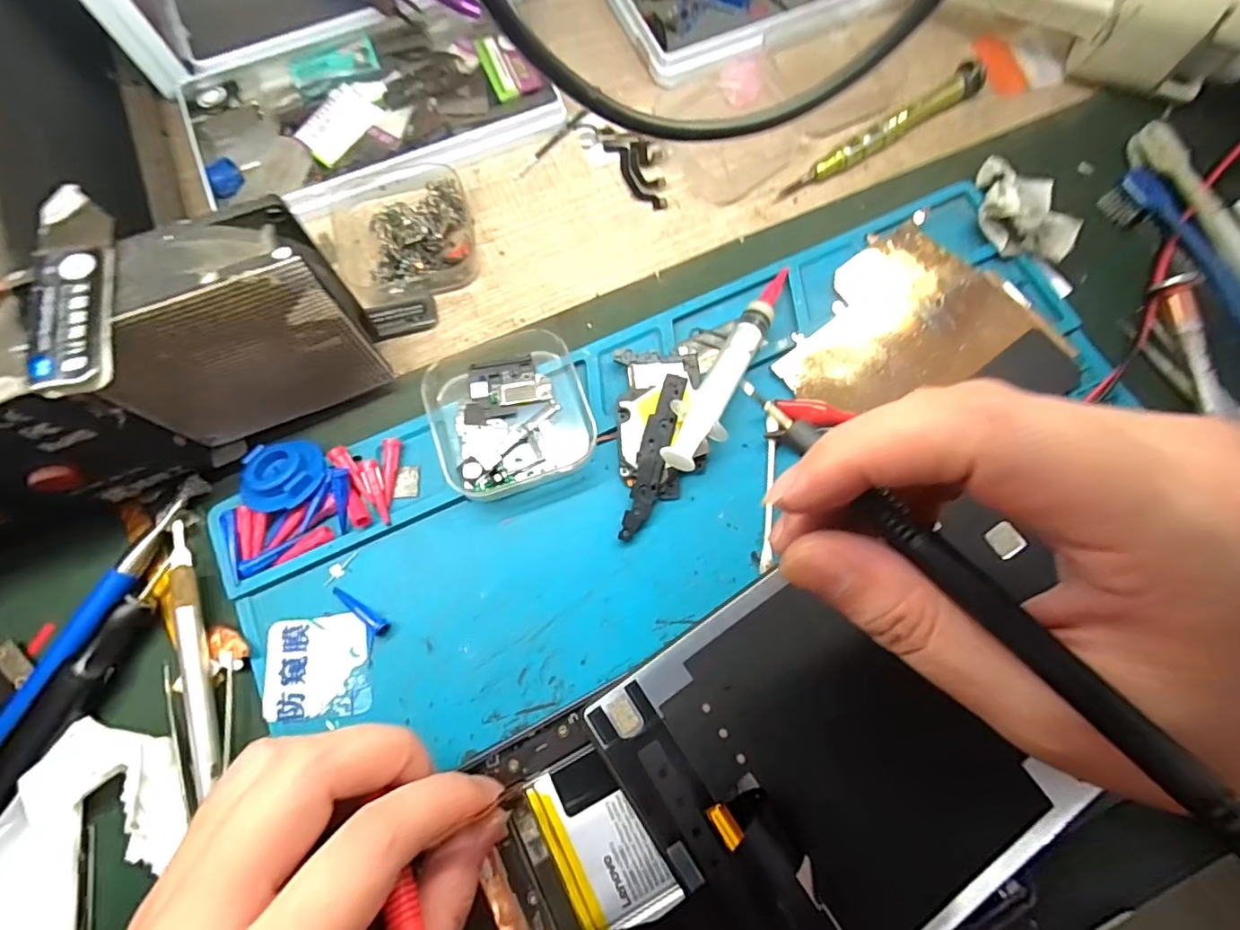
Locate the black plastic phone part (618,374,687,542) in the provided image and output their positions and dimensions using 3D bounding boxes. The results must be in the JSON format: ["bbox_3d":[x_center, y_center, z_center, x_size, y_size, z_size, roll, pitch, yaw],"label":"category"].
[{"bbox_3d":[0.014,-0.003,0.227,0.012,0.004,0.070,14,83,0],"label":"black plastic phone part"}]

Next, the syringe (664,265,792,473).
[{"bbox_3d":[0.047,-0.043,0.234,0.022,0.015,0.106,29,75,8],"label":"syringe"}]

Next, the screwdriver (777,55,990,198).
[{"bbox_3d":[0.134,-0.166,0.278,0.122,0.015,0.014,-35,77,-10],"label":"screwdriver"}]

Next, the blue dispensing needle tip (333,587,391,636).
[{"bbox_3d":[-0.102,0.057,0.216,0.027,0.004,0.006,33,76,9],"label":"blue dispensing needle tip"}]

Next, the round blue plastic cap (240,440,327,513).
[{"bbox_3d":[-0.137,0.004,0.223,0.033,0.009,0.029,1,73,0],"label":"round blue plastic cap"}]

